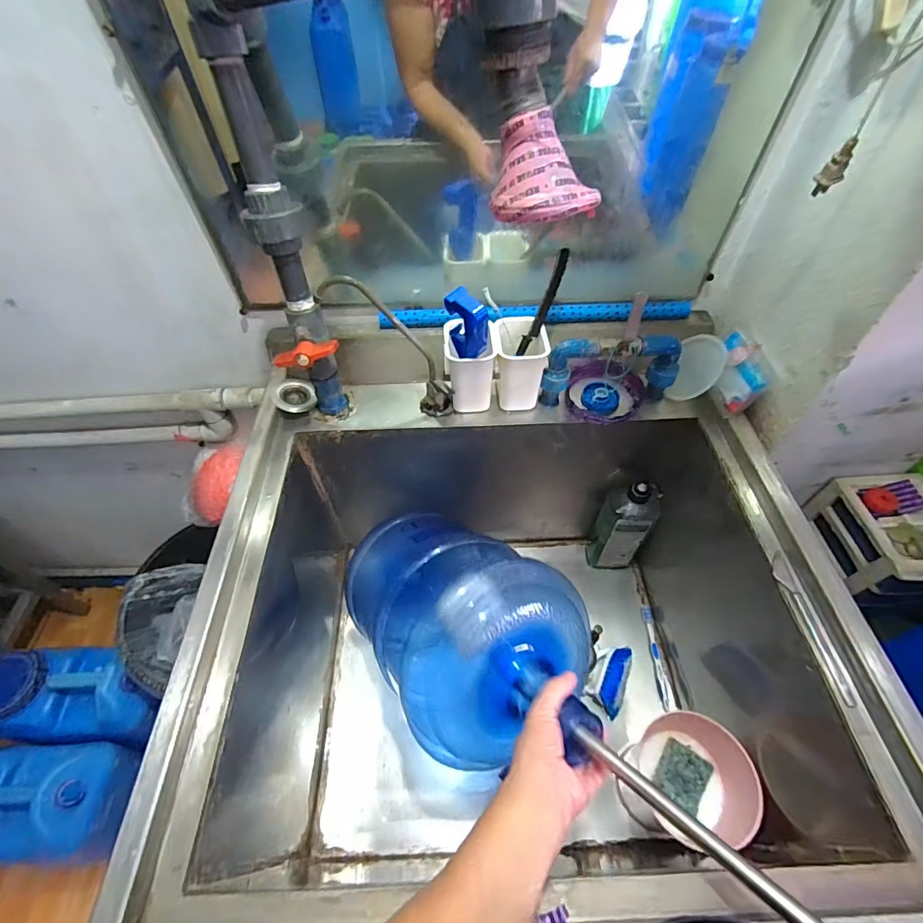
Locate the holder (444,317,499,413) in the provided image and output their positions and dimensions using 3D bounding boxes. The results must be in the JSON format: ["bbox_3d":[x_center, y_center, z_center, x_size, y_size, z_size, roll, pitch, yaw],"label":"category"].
[{"bbox_3d":[0.012,-0.139,0.683,0.074,0.113,0.081,-2,53,-1],"label":"holder"}]

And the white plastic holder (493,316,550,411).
[{"bbox_3d":[0.087,-0.145,0.686,0.077,0.107,0.086,4,53,4],"label":"white plastic holder"}]

